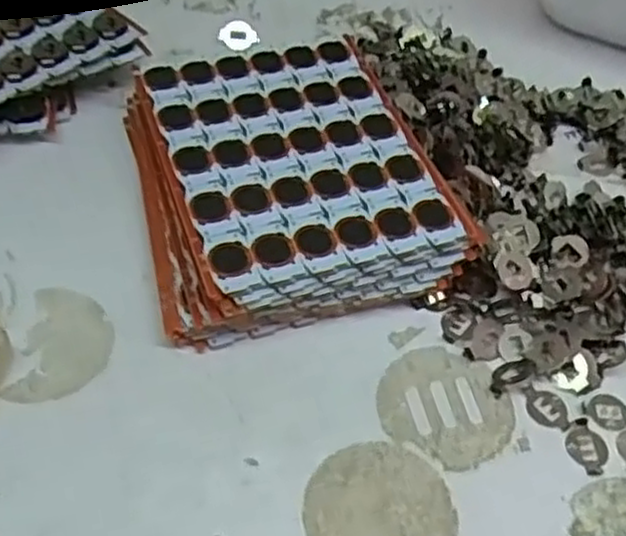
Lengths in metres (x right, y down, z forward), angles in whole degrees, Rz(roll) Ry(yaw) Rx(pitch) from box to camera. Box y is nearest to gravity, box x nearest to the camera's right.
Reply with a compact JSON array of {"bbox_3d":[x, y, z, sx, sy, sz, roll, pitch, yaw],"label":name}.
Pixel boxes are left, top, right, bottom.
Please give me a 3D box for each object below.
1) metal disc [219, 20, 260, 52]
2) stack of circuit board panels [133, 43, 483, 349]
[{"bbox_3d":[-0.043,-0.136,0.448,0.022,0.008,0.022,3,51,-4],"label":"metal disc"},{"bbox_3d":[-0.012,-0.044,0.362,0.133,0.031,0.153,-10,53,-13],"label":"stack of circuit board panels"}]

